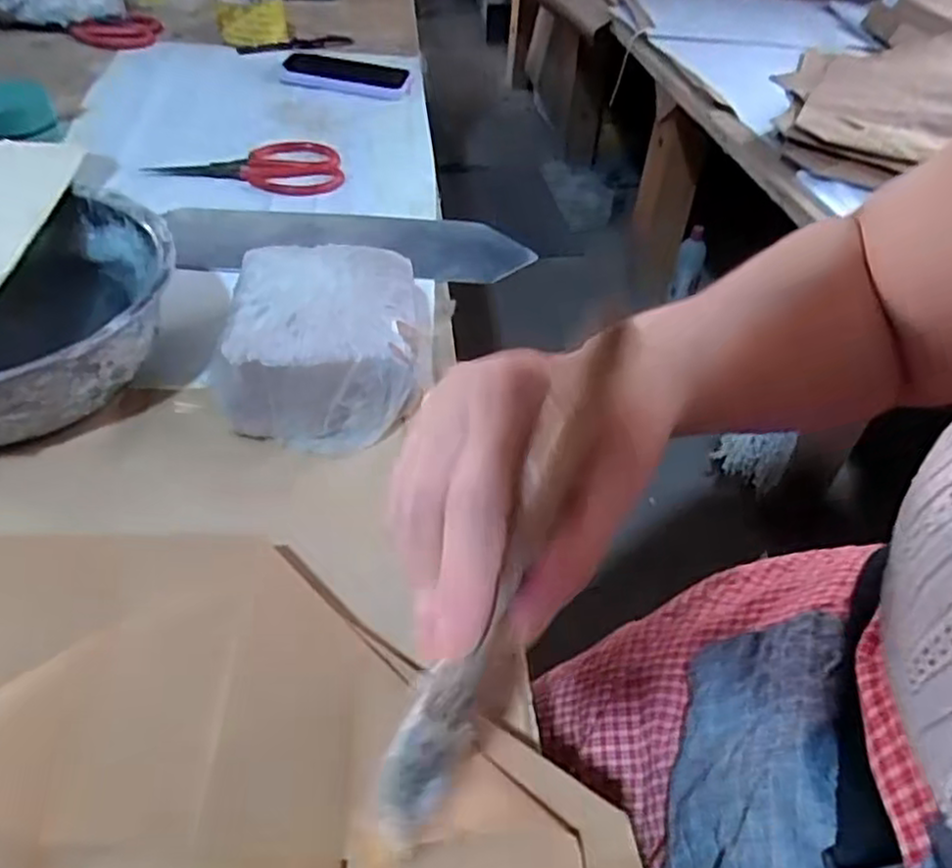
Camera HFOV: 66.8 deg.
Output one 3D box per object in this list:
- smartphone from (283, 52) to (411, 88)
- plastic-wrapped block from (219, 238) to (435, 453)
[{"bbox_3d":[-0.170,-0.466,0.926,0.172,0.007,0.077,15,46,8],"label":"smartphone"},{"bbox_3d":[-0.097,-0.065,0.473,0.123,0.060,0.155,-1,46,-7],"label":"plastic-wrapped block"}]

